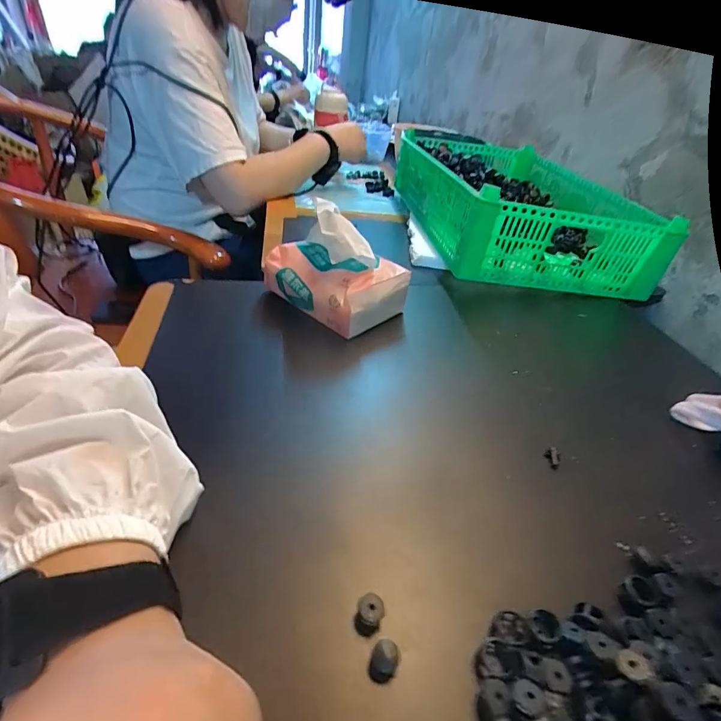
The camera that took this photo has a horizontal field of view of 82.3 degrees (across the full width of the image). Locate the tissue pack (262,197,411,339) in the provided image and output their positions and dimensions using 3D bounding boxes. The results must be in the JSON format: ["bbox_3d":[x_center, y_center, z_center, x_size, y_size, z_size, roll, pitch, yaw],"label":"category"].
[{"bbox_3d":[-0.039,-0.109,0.449,0.164,0.101,0.092,29,40,29],"label":"tissue pack"}]

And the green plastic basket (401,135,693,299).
[{"bbox_3d":[0.249,-0.283,0.703,0.296,0.106,0.460,2,36,-8],"label":"green plastic basket"}]

